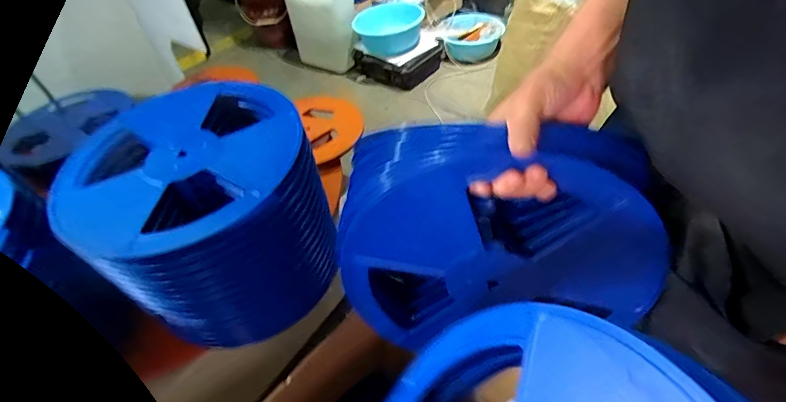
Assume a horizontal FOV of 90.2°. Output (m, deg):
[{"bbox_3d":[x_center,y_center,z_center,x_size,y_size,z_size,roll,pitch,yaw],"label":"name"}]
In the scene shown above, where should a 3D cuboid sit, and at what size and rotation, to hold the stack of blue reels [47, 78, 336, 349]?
[{"bbox_3d":[-0.256,0.004,0.621,0.344,0.252,0.320,-32,51,-22],"label":"stack of blue reels"}]

